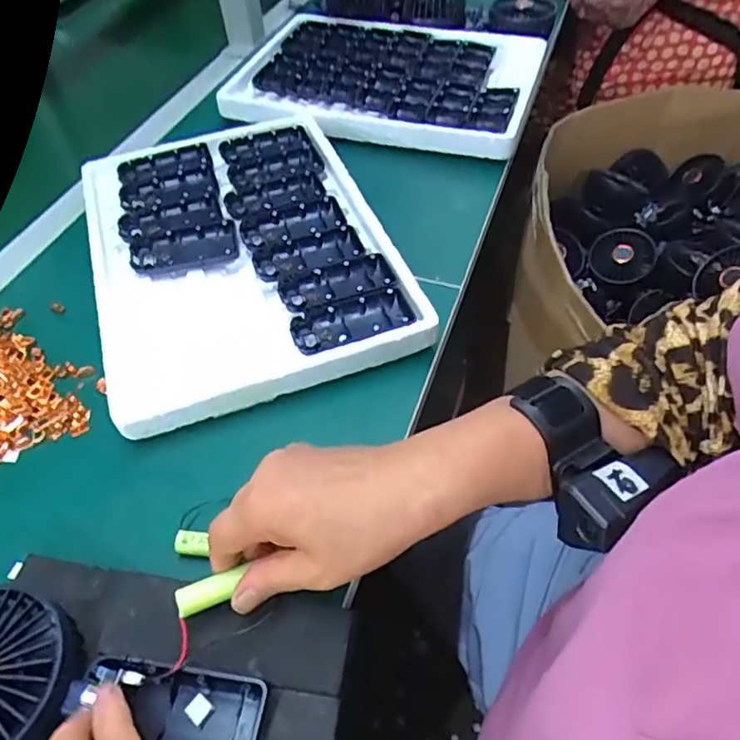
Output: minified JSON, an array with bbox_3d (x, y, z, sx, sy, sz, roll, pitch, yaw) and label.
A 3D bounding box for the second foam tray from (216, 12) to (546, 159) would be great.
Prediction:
[{"bbox_3d":[0.016,-0.348,0.676,0.334,0.028,0.218,15,55,12],"label":"second foam tray"}]

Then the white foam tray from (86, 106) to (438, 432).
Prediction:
[{"bbox_3d":[-0.121,-0.115,0.527,0.251,0.036,0.343,-19,52,-11],"label":"white foam tray"}]

